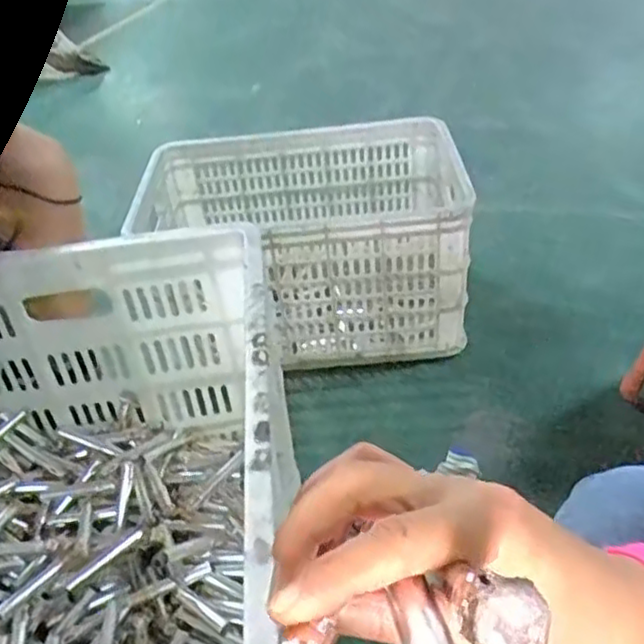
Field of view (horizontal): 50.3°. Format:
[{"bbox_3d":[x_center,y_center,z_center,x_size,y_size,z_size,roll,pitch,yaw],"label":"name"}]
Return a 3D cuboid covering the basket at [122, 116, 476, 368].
[{"bbox_3d":[-0.025,-0.127,1.174,0.504,0.302,0.320,-5,37,3],"label":"basket"}]

